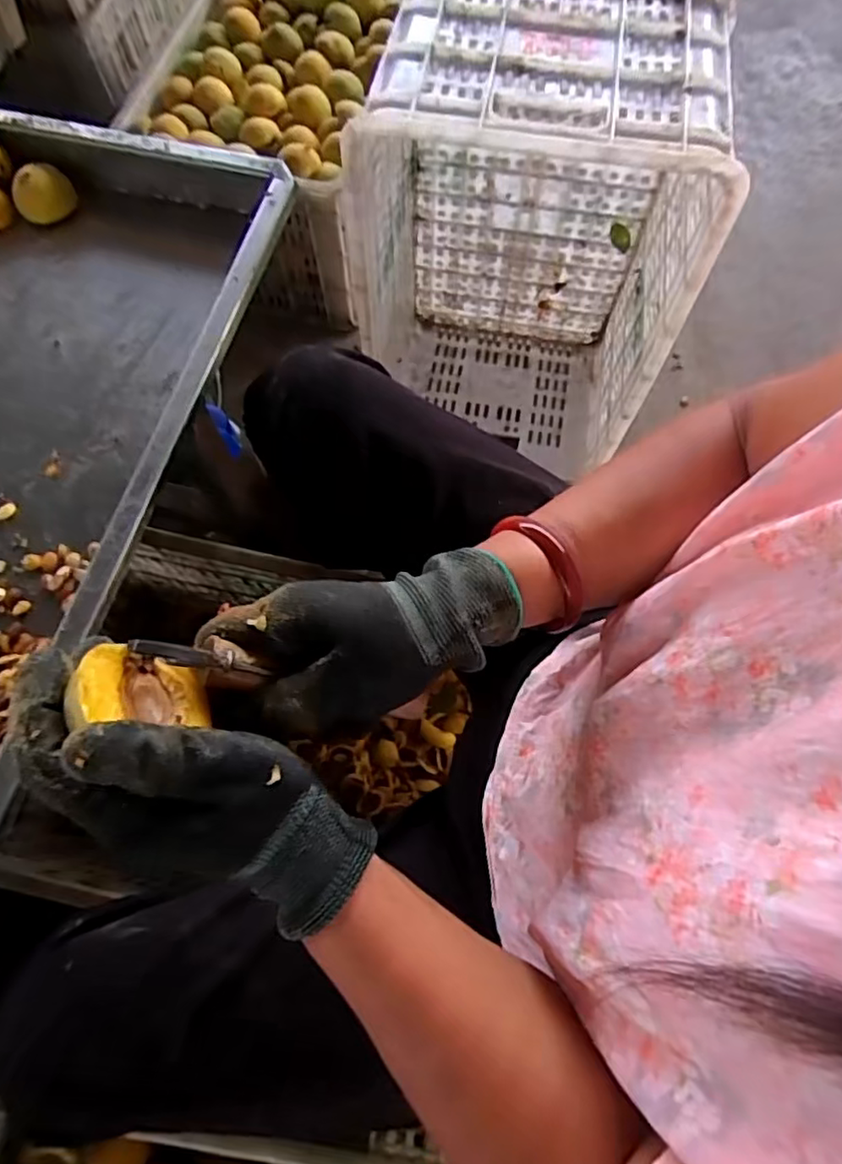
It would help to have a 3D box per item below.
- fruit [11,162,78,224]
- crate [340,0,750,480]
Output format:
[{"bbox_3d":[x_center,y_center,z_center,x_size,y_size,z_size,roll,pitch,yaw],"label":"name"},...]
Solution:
[{"bbox_3d":[-0.390,-0.400,0.660,0.057,0.047,0.049,-40,75,-13],"label":"fruit"},{"bbox_3d":[0.118,-0.395,0.806,0.346,0.500,0.271,7,70,3],"label":"crate"}]

